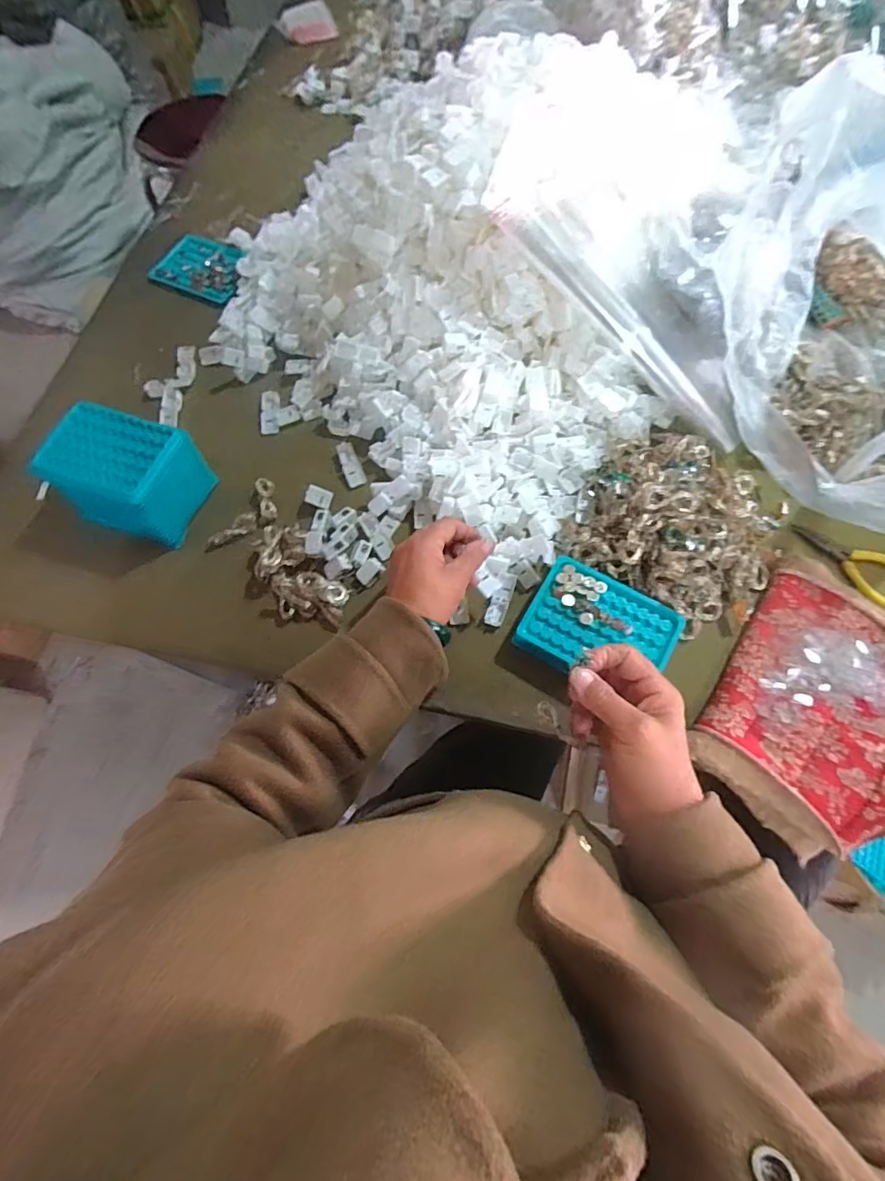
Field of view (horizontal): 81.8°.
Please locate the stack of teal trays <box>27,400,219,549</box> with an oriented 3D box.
[{"bbox_3d":[-0.325,-0.116,0.526,0.117,0.090,0.107,17,72,9],"label":"stack of teal trays"}]

